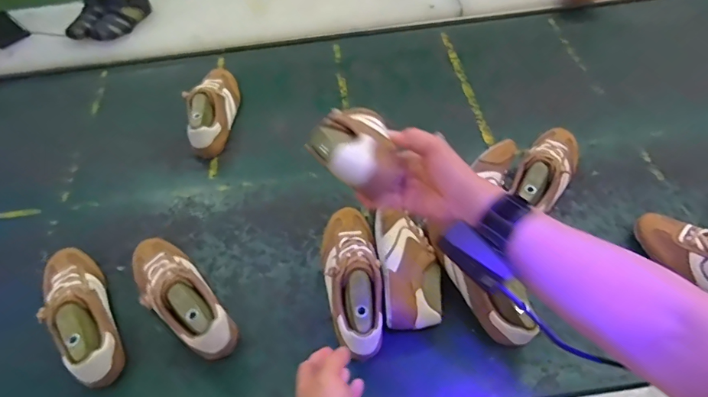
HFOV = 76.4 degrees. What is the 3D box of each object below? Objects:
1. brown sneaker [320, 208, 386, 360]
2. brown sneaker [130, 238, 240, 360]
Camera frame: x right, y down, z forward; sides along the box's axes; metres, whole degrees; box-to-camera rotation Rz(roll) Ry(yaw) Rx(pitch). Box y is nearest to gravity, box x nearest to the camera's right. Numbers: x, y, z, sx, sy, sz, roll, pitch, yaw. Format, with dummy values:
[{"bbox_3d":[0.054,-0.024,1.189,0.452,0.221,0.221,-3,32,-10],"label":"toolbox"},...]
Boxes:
[{"bbox_3d":[-0.003,0.107,0.644,0.079,0.078,0.226,-9,55,-4],"label":"brown sneaker"},{"bbox_3d":[-0.251,0.134,0.640,0.078,0.083,0.222,-37,62,-21],"label":"brown sneaker"}]

